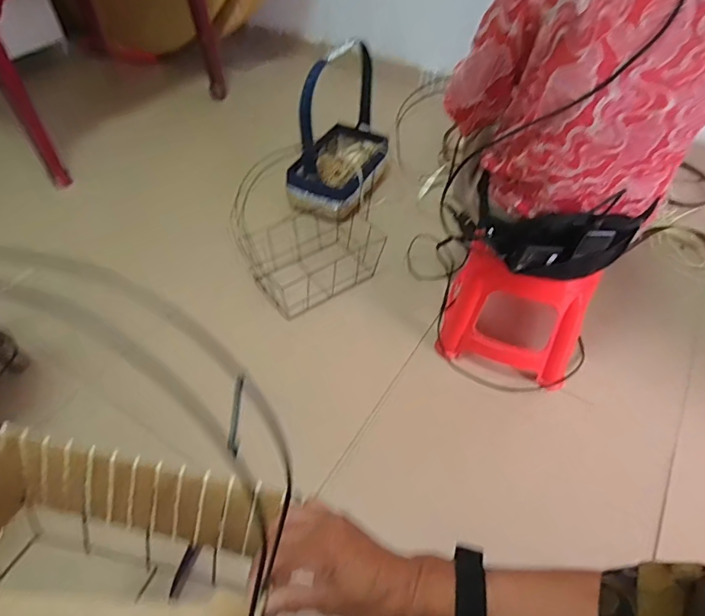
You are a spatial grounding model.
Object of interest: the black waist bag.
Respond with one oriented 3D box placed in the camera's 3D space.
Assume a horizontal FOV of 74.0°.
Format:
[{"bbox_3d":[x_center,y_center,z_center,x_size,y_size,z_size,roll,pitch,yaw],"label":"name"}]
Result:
[{"bbox_3d":[0.378,-0.142,0.890,0.298,0.138,0.124,14,52,11],"label":"black waist bag"}]

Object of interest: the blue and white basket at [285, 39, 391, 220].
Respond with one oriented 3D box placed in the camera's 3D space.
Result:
[{"bbox_3d":[-0.023,-0.567,1.460,0.261,0.412,0.428,19,53,15],"label":"blue and white basket"}]

